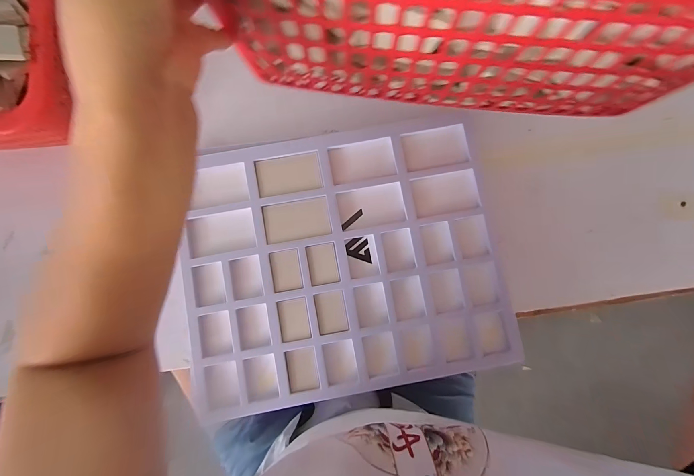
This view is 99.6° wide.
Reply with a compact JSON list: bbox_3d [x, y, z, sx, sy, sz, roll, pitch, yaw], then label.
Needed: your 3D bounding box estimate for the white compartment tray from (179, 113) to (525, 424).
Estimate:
[{"bbox_3d":[-0.006,0.028,0.397,0.414,0.027,0.344,-10,85,-2],"label":"white compartment tray"}]

